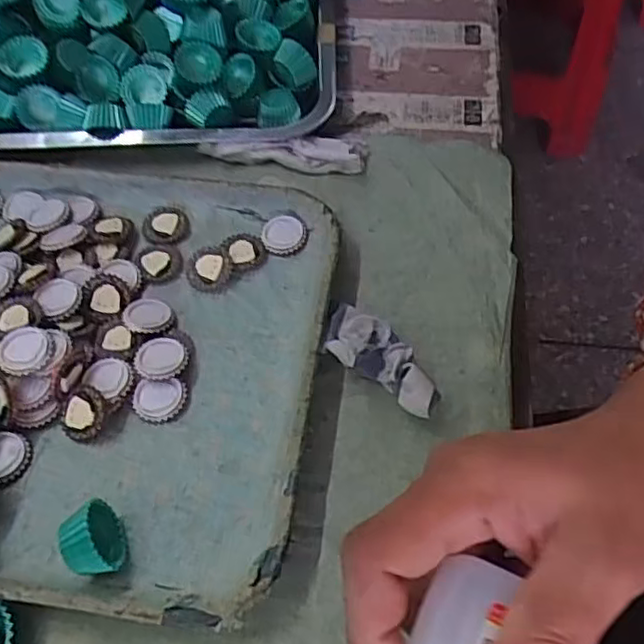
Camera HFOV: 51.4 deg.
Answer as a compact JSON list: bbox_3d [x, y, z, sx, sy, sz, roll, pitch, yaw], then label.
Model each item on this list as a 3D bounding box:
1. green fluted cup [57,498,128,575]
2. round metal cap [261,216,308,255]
[{"bbox_3d":[-0.103,0.096,0.302,0.023,0.031,0.035,-7,56,-5],"label":"green fluted cup"},{"bbox_3d":[-0.023,-0.054,0.412,0.027,0.005,0.027,0,56,0],"label":"round metal cap"}]

